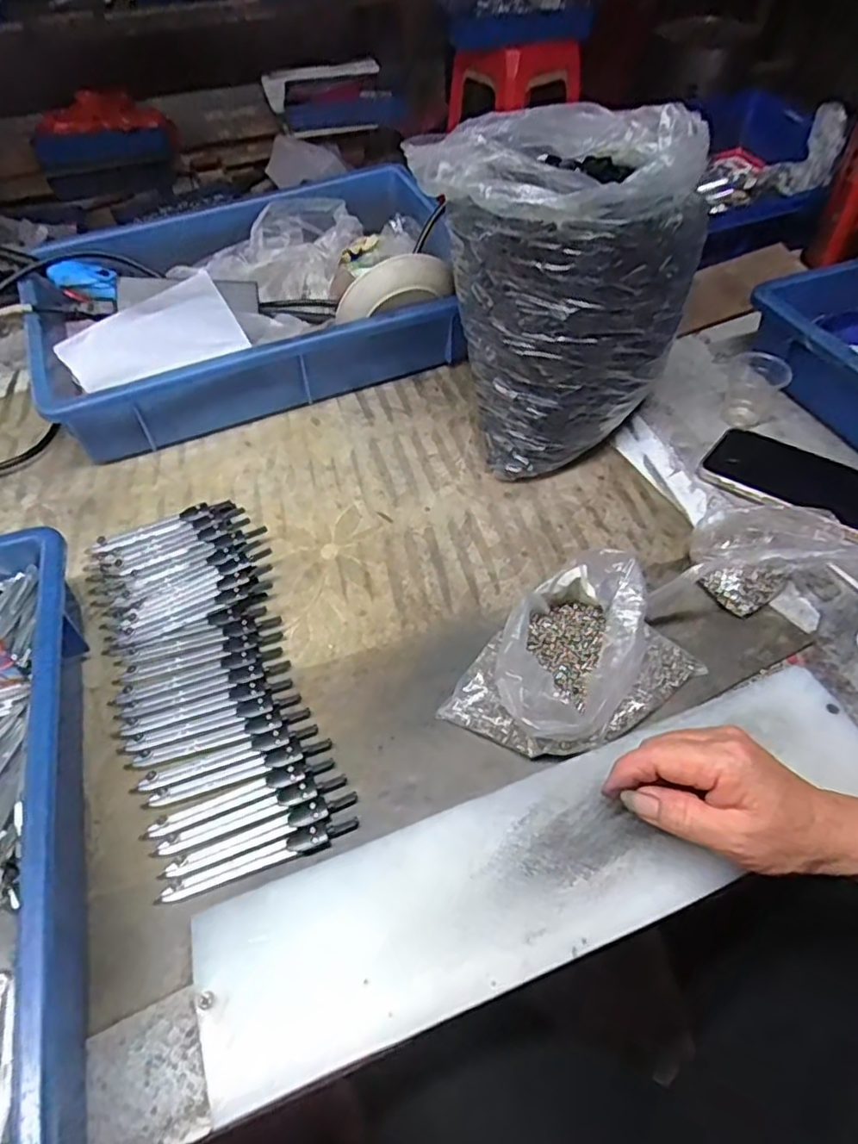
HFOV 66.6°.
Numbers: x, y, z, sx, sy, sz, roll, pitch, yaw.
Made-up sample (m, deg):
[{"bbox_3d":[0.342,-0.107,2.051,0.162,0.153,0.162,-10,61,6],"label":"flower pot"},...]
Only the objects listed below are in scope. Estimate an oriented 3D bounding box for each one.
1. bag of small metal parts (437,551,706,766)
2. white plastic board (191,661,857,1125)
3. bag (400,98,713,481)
[{"bbox_3d":[0.091,0.060,0.423,0.144,0.058,0.101,-31,58,-22],"label":"bag of small metal parts"},{"bbox_3d":[0.072,0.155,0.366,0.397,0.008,0.098,-20,55,-12],"label":"white plastic board"},{"bbox_3d":[0.103,-0.212,0.528,0.181,0.241,0.167,26,57,21],"label":"bag"}]

